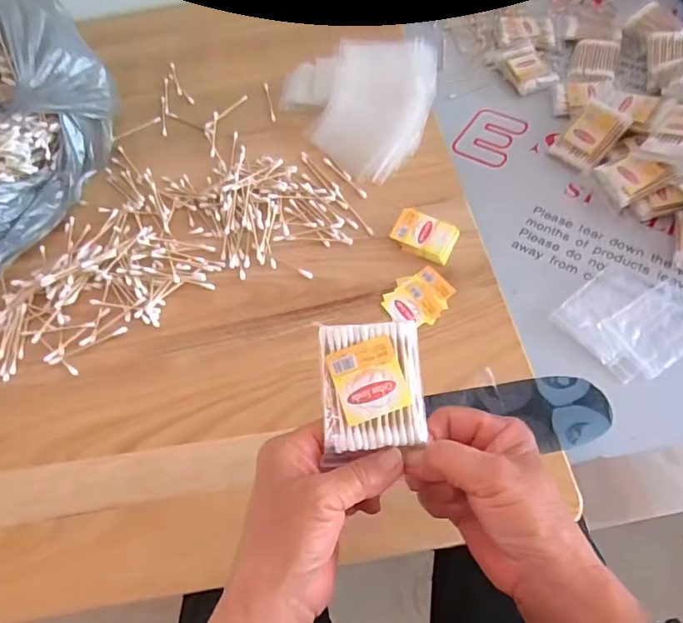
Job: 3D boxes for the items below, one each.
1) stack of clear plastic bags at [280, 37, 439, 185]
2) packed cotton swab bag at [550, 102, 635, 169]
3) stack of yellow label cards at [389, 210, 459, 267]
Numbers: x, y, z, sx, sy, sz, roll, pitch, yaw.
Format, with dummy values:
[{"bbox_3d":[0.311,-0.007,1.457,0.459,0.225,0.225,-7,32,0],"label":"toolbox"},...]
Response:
[{"bbox_3d":[0.016,-0.239,0.575,0.177,0.010,0.193,4,72,12],"label":"stack of clear plastic bags"},{"bbox_3d":[0.291,-0.207,0.574,0.055,0.013,0.071,45,112,22],"label":"packed cotton swab bag"},{"bbox_3d":[0.082,-0.074,0.485,0.061,0.015,0.043,25,67,19],"label":"stack of yellow label cards"}]

